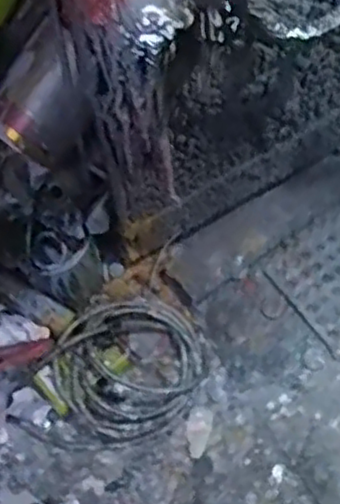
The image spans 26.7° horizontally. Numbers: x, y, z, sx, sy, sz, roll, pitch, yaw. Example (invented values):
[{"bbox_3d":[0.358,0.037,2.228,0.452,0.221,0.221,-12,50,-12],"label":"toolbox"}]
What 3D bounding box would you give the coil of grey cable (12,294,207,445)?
[{"bbox_3d":[-0.101,0.248,1.442,0.263,0.127,0.381,33,69,19],"label":"coil of grey cable"}]

